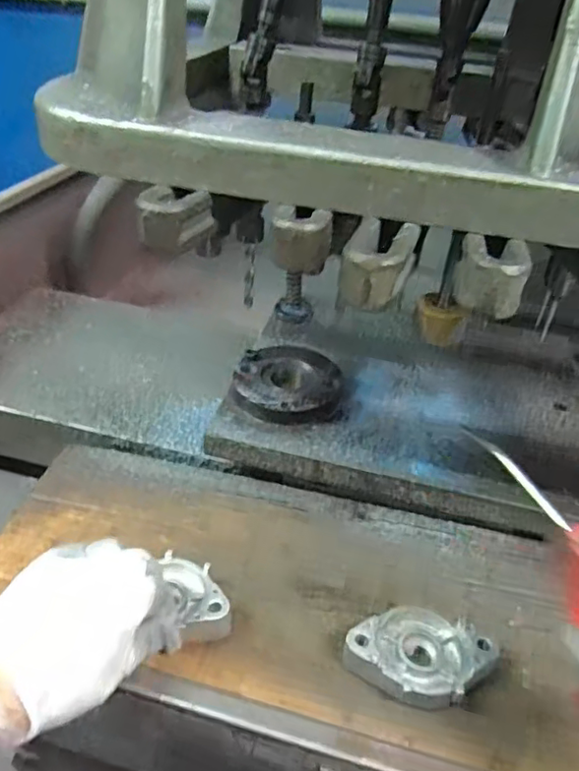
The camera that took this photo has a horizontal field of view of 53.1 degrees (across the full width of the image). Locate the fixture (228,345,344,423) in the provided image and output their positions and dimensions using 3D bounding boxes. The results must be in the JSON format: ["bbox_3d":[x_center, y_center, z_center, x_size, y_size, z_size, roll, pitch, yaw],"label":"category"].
[{"bbox_3d":[-0.003,-0.001,0.571,0.104,0.028,0.089,14,38,13],"label":"fixture"}]

